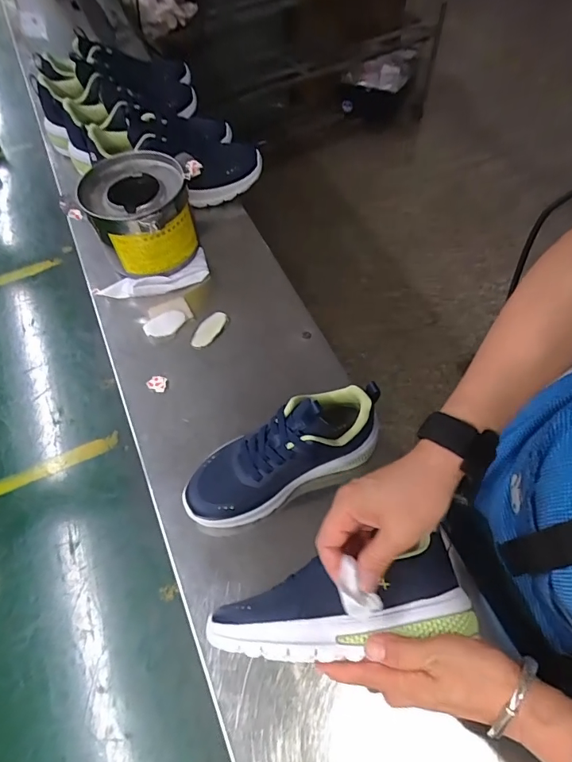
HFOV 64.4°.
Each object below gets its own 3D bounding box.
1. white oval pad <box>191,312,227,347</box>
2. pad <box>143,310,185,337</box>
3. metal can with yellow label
[{"bbox_3d":[-0.103,-0.069,0.610,0.026,0.005,0.060,26,63,16],"label":"white oval pad"},{"bbox_3d":[-0.163,-0.076,0.611,0.055,0.009,0.031,-25,62,-13],"label":"pad"},{"bbox_3d":[-0.200,-0.227,0.641,0.131,0.114,0.138,-3,59,4],"label":"metal can with yellow label"}]

